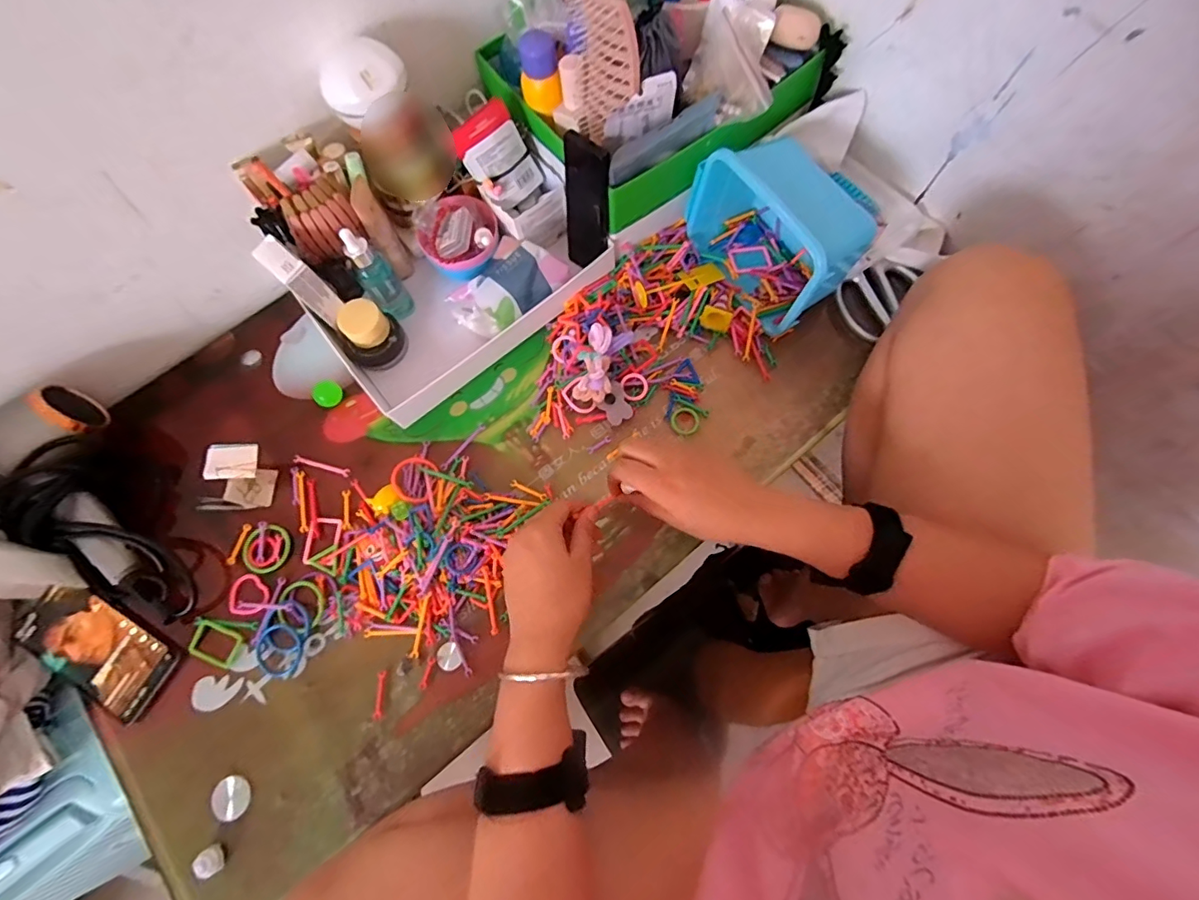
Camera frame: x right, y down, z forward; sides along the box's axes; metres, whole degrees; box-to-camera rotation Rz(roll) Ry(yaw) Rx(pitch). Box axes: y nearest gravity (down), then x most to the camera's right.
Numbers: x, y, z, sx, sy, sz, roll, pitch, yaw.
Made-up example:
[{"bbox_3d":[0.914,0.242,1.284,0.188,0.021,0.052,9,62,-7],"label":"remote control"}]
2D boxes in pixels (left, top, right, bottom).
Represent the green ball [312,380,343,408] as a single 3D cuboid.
[{"bbox_3d":[-0.300,-0.062,0.568,0.026,0.026,0.029,34,79,10],"label":"green ball"}]

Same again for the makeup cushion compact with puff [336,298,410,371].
[{"bbox_3d":[-0.249,-0.124,0.561,0.061,0.057,0.052,-44,78,-9],"label":"makeup cushion compact with puff"}]

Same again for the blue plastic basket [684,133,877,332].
[{"bbox_3d":[0.190,-0.237,0.543,0.118,0.125,0.177,-33,76,-7],"label":"blue plastic basket"}]

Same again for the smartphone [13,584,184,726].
[{"bbox_3d":[-0.494,0.190,0.501,0.167,0.015,0.078,29,78,9],"label":"smartphone"}]

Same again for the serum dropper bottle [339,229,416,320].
[{"bbox_3d":[-0.236,-0.182,0.547,0.035,0.128,0.032,-1,75,2],"label":"serum dropper bottle"}]

